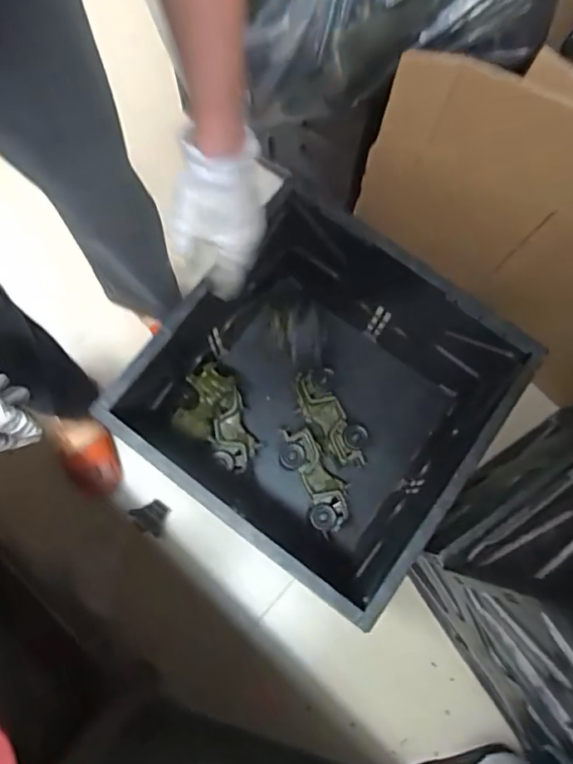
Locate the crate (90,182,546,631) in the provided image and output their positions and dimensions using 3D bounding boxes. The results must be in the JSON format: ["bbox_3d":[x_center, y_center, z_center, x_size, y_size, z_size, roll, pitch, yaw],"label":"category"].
[{"bbox_3d":[0.055,0.041,0.850,0.460,0.336,0.430,35,79,6],"label":"crate"}]

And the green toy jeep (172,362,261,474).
[{"bbox_3d":[-0.125,0.061,0.881,0.111,0.191,0.079,-21,38,-6],"label":"green toy jeep"}]

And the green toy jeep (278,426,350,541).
[{"bbox_3d":[0.043,0.166,0.930,0.080,0.067,0.188,-26,79,-7],"label":"green toy jeep"}]

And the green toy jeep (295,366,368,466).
[{"bbox_3d":[0.078,0.066,0.955,0.072,0.092,0.180,-27,79,-7],"label":"green toy jeep"}]

